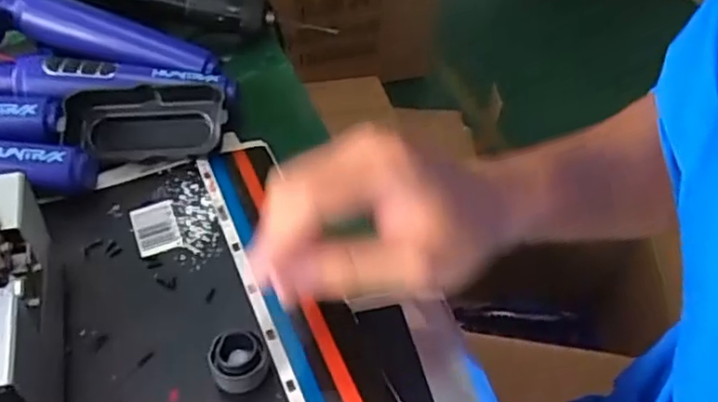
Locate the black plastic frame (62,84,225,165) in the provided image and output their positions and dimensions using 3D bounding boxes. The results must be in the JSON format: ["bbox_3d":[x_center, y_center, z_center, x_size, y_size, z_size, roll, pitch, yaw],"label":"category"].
[{"bbox_3d":[-0.149,-0.054,0.452,0.112,0.034,0.055,-3,47,-5],"label":"black plastic frame"}]

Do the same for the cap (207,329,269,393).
[{"bbox_3d":[-0.062,0.085,0.337,0.029,0.024,0.029,0,48,0],"label":"cap"}]

